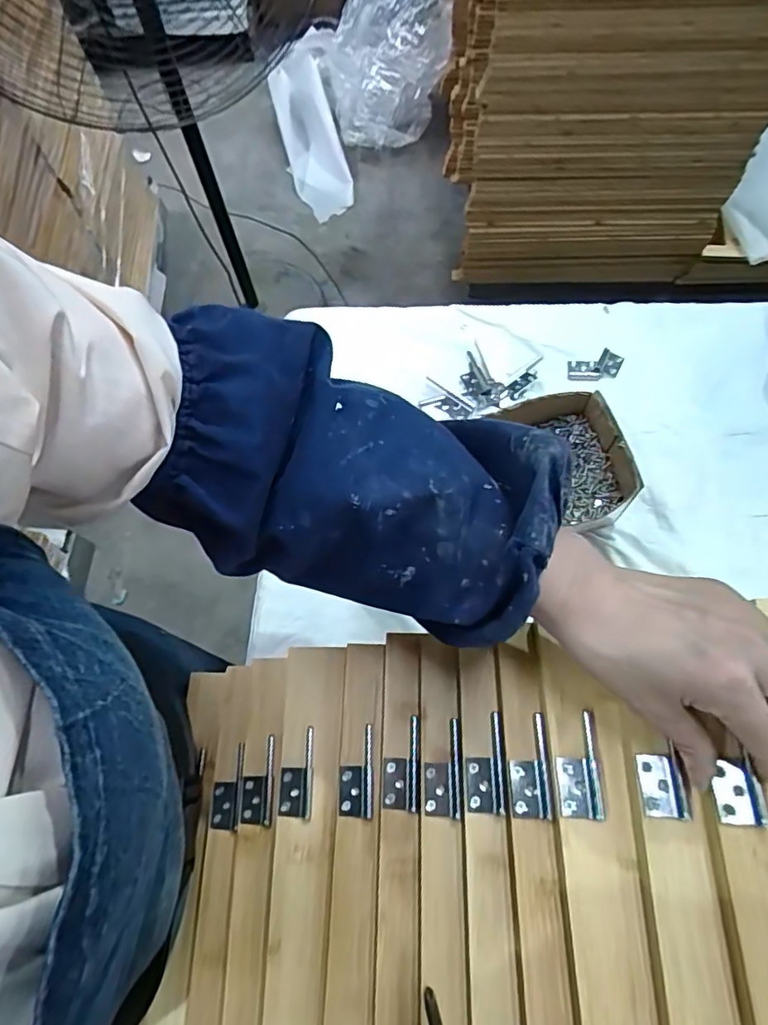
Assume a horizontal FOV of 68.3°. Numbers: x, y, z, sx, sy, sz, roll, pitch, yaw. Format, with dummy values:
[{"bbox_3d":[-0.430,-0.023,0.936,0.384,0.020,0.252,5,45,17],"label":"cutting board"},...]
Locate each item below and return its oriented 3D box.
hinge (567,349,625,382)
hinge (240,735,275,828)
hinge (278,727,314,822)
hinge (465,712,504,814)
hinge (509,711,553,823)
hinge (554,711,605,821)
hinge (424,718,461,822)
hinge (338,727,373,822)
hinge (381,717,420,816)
[{"bbox_3d":[0.212,-0.145,0.567,0.055,0.009,0.029,-15,66,-4],"label":"hinge"},{"bbox_3d":[-0.089,0.188,0.397,0.024,0.010,0.056,-1,66,3],"label":"hinge"},{"bbox_3d":[-0.059,0.178,0.388,0.023,0.007,0.055,1,66,3],"label":"hinge"},{"bbox_3d":[0.062,0.152,0.345,0.024,0.006,0.055,-8,65,18],"label":"hinge"},{"bbox_3d":[0.085,0.148,0.332,0.024,0.006,0.055,-8,68,18],"label":"hinge"},{"bbox_3d":[0.110,0.144,0.322,0.025,0.009,0.054,-3,66,2],"label":"hinge"},{"bbox_3d":[0.036,0.160,0.354,0.022,0.008,0.055,1,66,4],"label":"hinge"},{"bbox_3d":[-0.018,0.171,0.374,0.023,0.008,0.055,1,66,4],"label":"hinge"},{"bbox_3d":[0.012,0.161,0.364,0.024,0.007,0.054,3,66,4],"label":"hinge"}]

